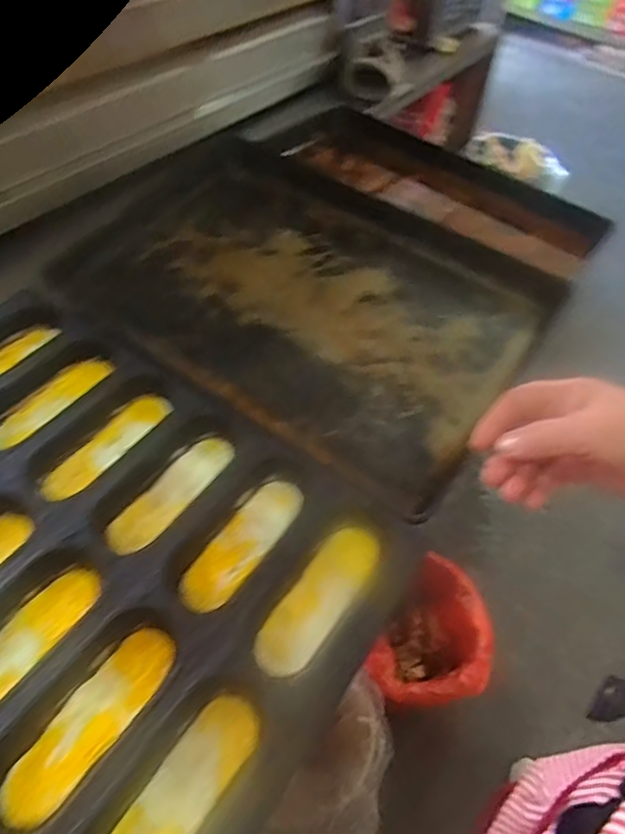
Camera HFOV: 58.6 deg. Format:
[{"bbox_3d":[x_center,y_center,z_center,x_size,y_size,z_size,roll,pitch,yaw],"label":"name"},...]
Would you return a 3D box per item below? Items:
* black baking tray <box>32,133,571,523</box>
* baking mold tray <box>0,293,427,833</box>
[{"bbox_3d":[-0.040,-0.178,0.771,0.643,0.067,0.402,32,63,18],"label":"black baking tray"},{"bbox_3d":[-0.240,0.116,0.549,0.601,0.040,0.410,31,56,18],"label":"baking mold tray"}]

